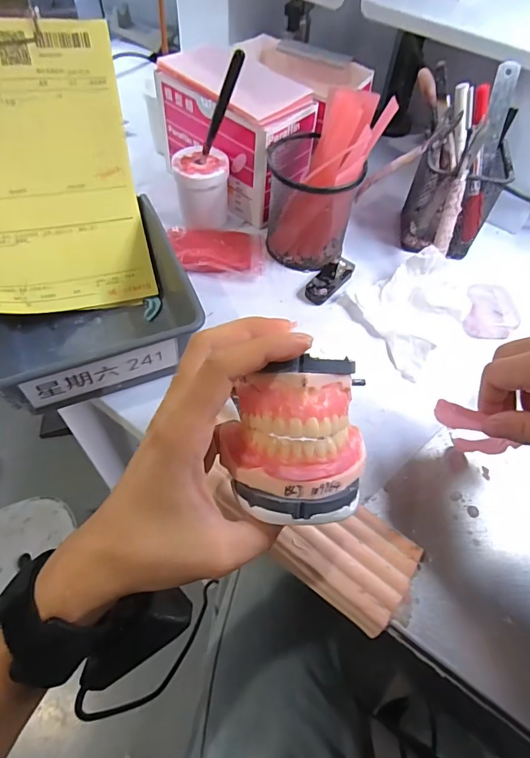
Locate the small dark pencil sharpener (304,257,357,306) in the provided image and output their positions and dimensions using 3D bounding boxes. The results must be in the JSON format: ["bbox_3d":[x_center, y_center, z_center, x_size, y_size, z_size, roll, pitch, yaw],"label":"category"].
[{"bbox_3d":[0.066,-0.099,0.439,0.025,0.011,0.065,31,60,17],"label":"small dark pencil sharpener"}]

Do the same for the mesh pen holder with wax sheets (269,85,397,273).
[{"bbox_3d":[0.049,-0.184,0.419,0.092,0.127,0.089,2,56,-2],"label":"mesh pen holder with wax sheets"}]

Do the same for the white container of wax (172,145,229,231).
[{"bbox_3d":[-0.064,-0.196,0.455,0.052,0.057,0.056,-6,57,-7],"label":"white container of wax"}]

